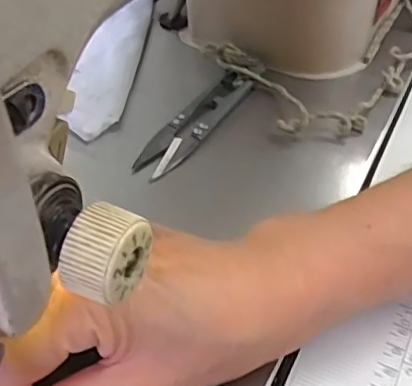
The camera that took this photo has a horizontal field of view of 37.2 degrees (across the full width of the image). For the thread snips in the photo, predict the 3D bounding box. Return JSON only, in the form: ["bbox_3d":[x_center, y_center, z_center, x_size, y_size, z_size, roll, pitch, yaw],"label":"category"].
[{"bbox_3d":[-0.007,-0.038,0.332,0.022,0.010,0.085,28,54,24],"label":"thread snips"}]

